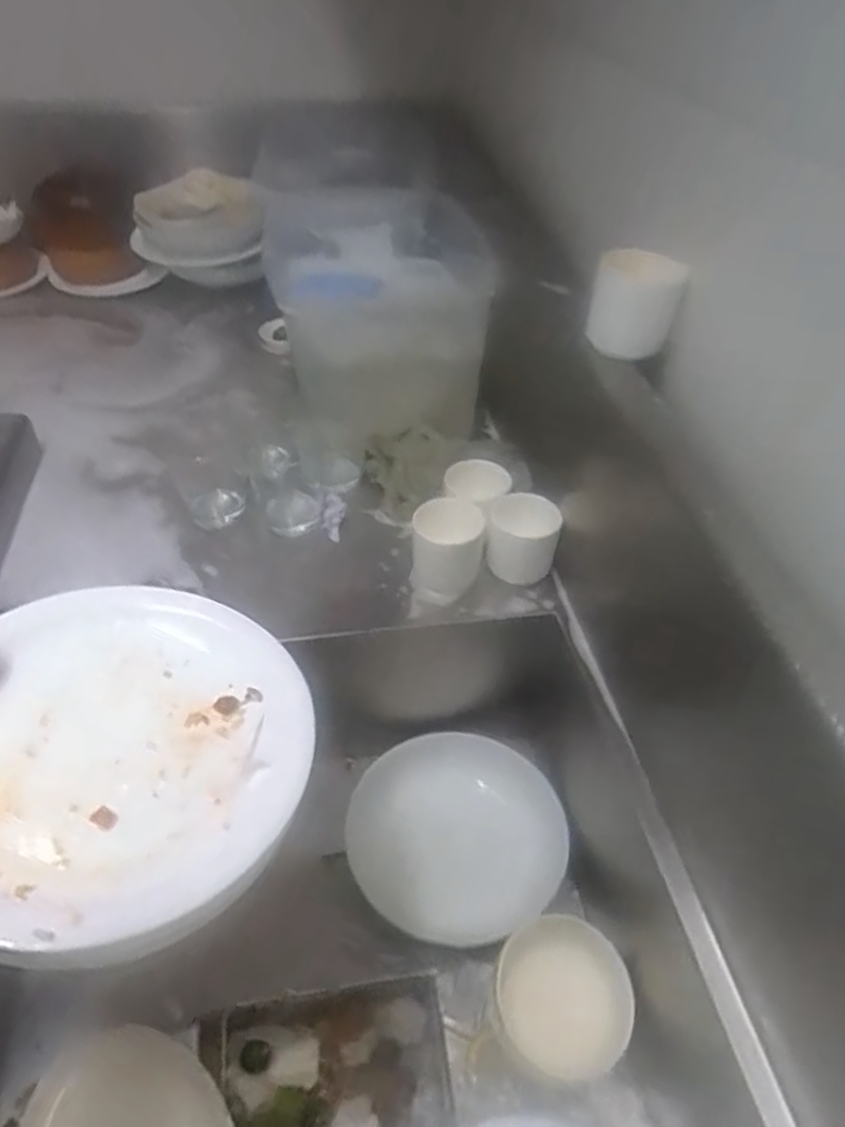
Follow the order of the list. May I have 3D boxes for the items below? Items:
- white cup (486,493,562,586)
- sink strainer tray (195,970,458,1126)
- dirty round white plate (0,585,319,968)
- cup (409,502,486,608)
[{"bbox_3d":[0.094,-0.021,0.683,0.063,0.072,0.051,12,43,10],"label":"white cup"},{"bbox_3d":[-0.074,0.431,0.586,0.193,0.057,0.161,-5,42,-8],"label":"sink strainer tray"},{"bbox_3d":[-0.177,0.104,0.421,0.209,0.038,0.225,1,42,-1],"label":"dirty round white plate"},{"bbox_3d":[0.022,-0.013,0.676,0.065,0.069,0.065,1,42,-1],"label":"cup"}]

